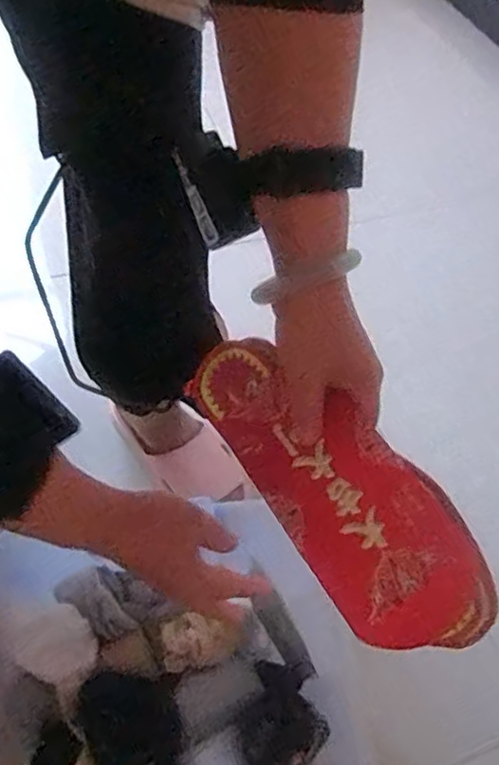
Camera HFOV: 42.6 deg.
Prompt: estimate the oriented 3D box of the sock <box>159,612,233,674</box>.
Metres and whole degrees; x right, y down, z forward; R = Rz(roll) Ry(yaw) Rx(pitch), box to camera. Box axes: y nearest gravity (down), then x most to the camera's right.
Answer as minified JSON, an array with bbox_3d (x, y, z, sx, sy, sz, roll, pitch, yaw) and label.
[{"bbox_3d":[-0.044,0.212,0.526,0.056,0.029,0.037,-9,54,-9],"label":"sock"}]

